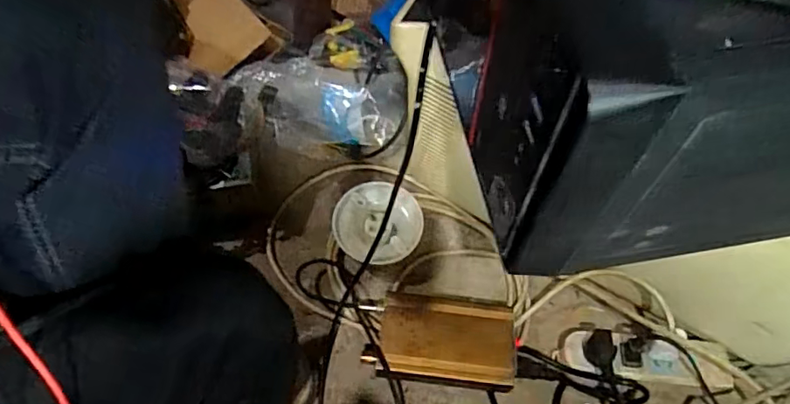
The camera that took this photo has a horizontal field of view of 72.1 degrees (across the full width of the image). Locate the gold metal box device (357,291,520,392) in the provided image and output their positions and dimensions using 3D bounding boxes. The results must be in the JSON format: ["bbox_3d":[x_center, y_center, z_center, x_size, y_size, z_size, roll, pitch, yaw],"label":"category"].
[{"bbox_3d":[0.052,0.159,0.614,0.155,0.059,0.094,5,61,3],"label":"gold metal box device"}]

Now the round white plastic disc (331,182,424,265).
[{"bbox_3d":[-0.022,0.034,0.694,0.110,0.057,0.106,4,61,3],"label":"round white plastic disc"}]

